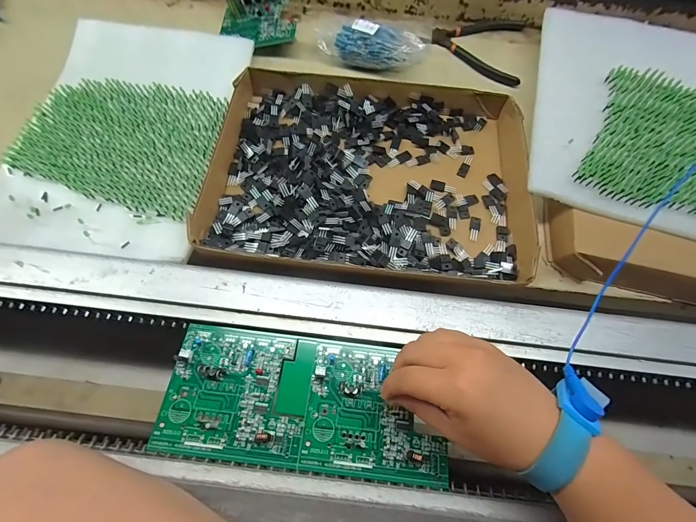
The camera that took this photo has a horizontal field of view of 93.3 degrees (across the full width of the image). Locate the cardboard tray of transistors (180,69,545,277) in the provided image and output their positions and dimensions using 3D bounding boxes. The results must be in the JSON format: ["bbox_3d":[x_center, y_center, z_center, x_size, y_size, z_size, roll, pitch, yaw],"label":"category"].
[{"bbox_3d":[0.026,-0.096,0.337,0.312,0.032,0.231,7,62,0],"label":"cardboard tray of transistors"}]

